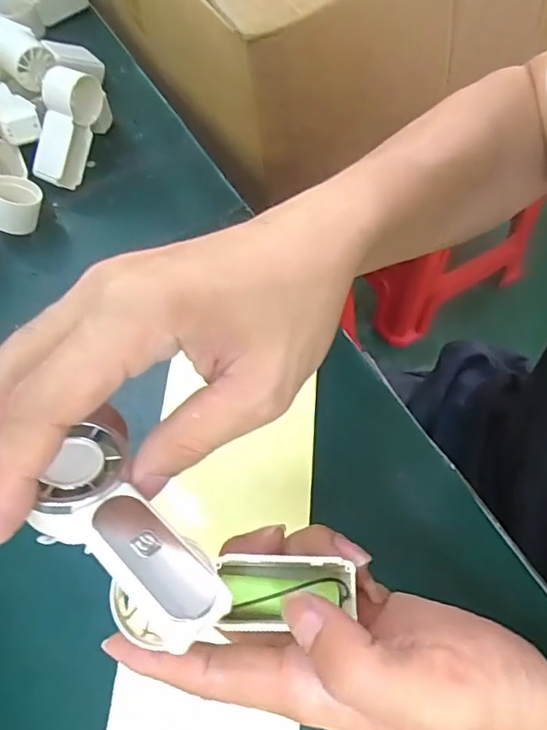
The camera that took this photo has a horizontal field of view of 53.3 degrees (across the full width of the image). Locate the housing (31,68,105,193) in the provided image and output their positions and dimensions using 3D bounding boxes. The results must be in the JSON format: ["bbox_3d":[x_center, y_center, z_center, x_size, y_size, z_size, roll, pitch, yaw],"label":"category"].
[{"bbox_3d":[-0.177,-0.206,0.480,0.045,0.048,0.095,22,105,12],"label":"housing"}]

